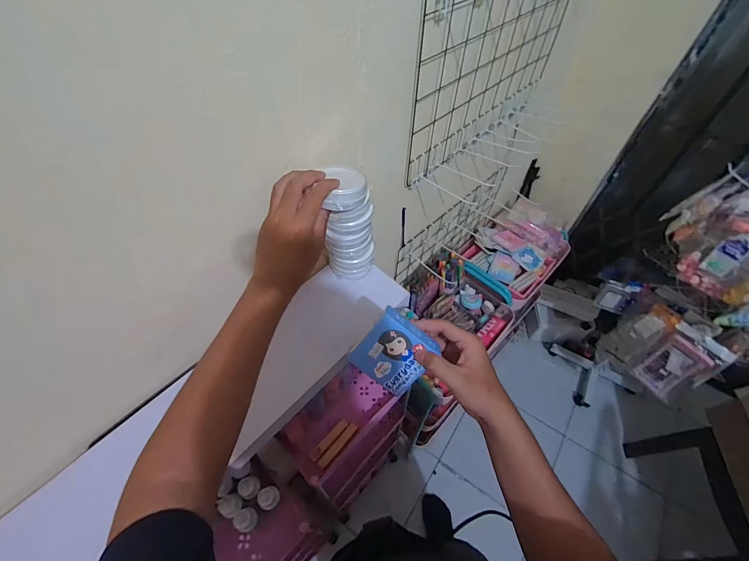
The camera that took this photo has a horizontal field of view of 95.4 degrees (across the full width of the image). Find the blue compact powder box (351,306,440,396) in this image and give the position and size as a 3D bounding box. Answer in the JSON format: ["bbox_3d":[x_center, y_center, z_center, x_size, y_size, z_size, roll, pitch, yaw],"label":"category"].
[{"bbox_3d":[0.026,0.091,0.429,0.084,0.084,0.020,40,18,-4],"label":"blue compact powder box"}]

